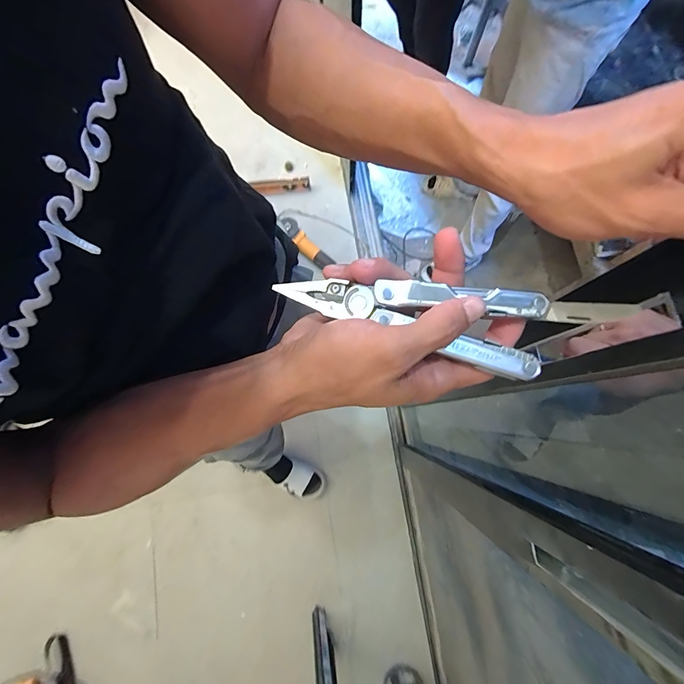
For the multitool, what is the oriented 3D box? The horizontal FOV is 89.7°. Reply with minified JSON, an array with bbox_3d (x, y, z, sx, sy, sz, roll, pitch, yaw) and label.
[{"bbox_3d":[0.066,-0.009,0.199,0.204,0.014,0.049,7,78,-2],"label":"multitool"}]

